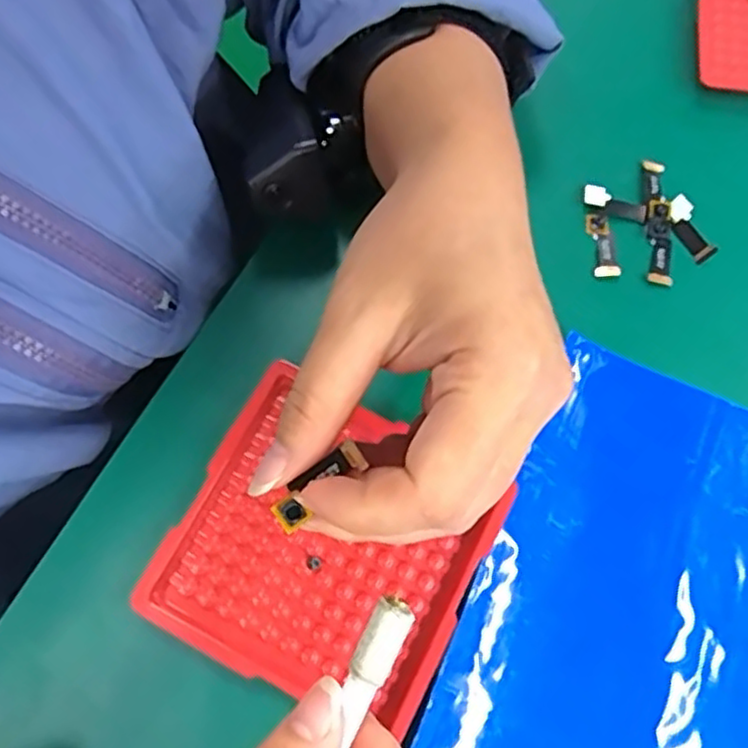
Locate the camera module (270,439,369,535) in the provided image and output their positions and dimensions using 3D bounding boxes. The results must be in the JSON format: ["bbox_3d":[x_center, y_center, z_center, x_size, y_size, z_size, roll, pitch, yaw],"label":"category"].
[{"bbox_3d":[-0.015,0.030,0.188,0.009,0.004,0.029,42,78,14],"label":"camera module"}]

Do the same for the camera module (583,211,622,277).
[{"bbox_3d":[0.093,-0.053,0.284,0.009,0.004,0.028,-6,71,-1],"label":"camera module"}]

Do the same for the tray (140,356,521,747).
[{"bbox_3d":[-0.016,0.060,0.244,0.101,0.010,0.096,26,73,9],"label":"tray"}]

